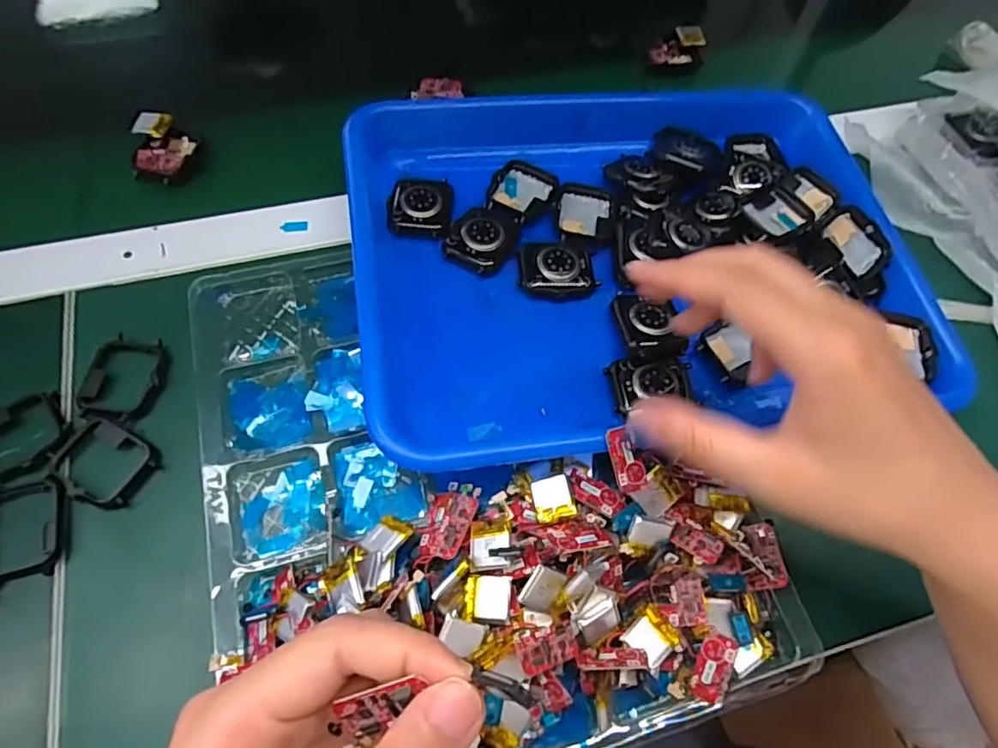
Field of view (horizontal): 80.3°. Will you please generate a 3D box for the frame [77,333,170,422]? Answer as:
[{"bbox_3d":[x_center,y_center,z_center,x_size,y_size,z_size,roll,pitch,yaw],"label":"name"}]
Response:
[{"bbox_3d":[-0.200,0.002,0.314,0.038,0.004,0.048,9,62,1],"label":"frame"}]

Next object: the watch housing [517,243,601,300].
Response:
[{"bbox_3d":[0.033,-0.059,0.335,0.044,0.009,0.035,5,62,-1],"label":"watch housing"}]

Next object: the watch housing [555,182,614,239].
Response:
[{"bbox_3d":[0.052,-0.099,0.362,0.035,0.007,0.044,8,62,1],"label":"watch housing"}]

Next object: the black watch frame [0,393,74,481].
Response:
[{"bbox_3d":[-0.242,0.032,0.296,0.046,0.008,0.038,-32,69,-18],"label":"black watch frame"}]

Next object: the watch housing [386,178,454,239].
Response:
[{"bbox_3d":[-0.046,-0.100,0.348,0.037,0.010,0.043,2,62,-2],"label":"watch housing"}]

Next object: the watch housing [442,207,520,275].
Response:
[{"bbox_3d":[-0.010,-0.079,0.341,0.035,0.009,0.042,21,63,7],"label":"watch housing"}]

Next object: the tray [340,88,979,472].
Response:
[{"bbox_3d":[0.081,-0.079,0.348,0.322,0.041,0.252,-8,63,-8],"label":"tray"}]

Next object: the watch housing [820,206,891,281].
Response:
[{"bbox_3d":[0.215,-0.080,0.353,0.030,0.012,0.041,-27,67,-17],"label":"watch housing"}]

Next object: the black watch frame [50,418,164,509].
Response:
[{"bbox_3d":[-0.197,0.044,0.294,0.046,0.007,0.038,26,64,10],"label":"black watch frame"}]

